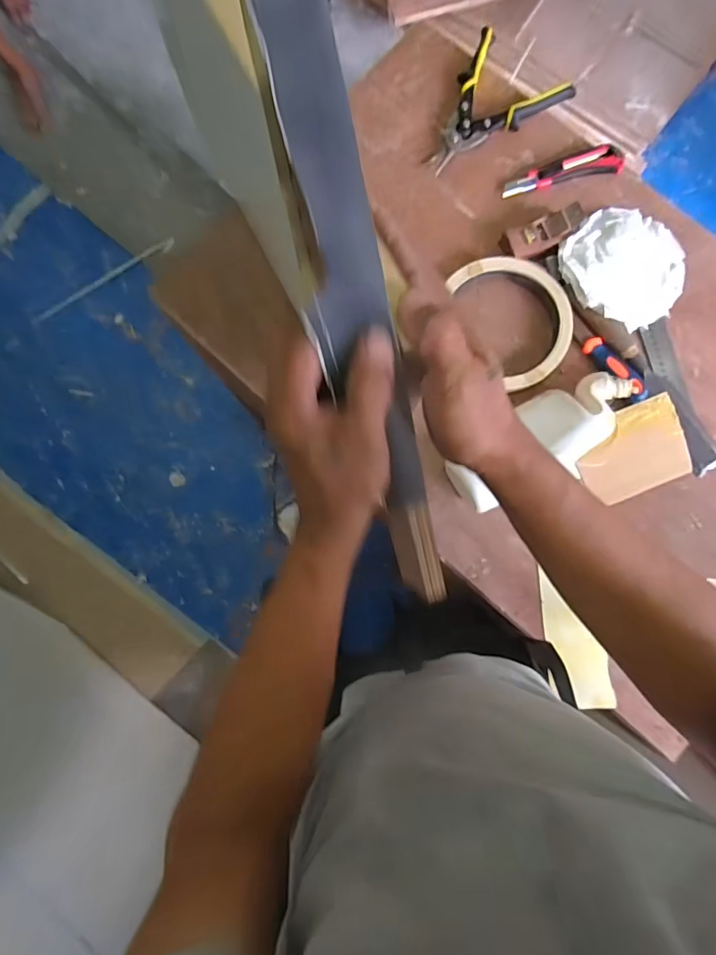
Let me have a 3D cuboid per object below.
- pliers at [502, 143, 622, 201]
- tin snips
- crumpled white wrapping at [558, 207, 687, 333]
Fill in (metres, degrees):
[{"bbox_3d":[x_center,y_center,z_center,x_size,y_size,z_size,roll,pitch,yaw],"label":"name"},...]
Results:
[{"bbox_3d":[0.295,-0.439,0.677,0.164,0.027,0.044,-16,83,-2],"label":"pliers"},{"bbox_3d":[0.179,-0.567,0.684,0.222,0.026,0.157,-28,83,-3],"label":"tin snips"},{"bbox_3d":[0.369,-0.291,0.642,0.179,0.041,0.165,0,83,0],"label":"crumpled white wrapping"}]

